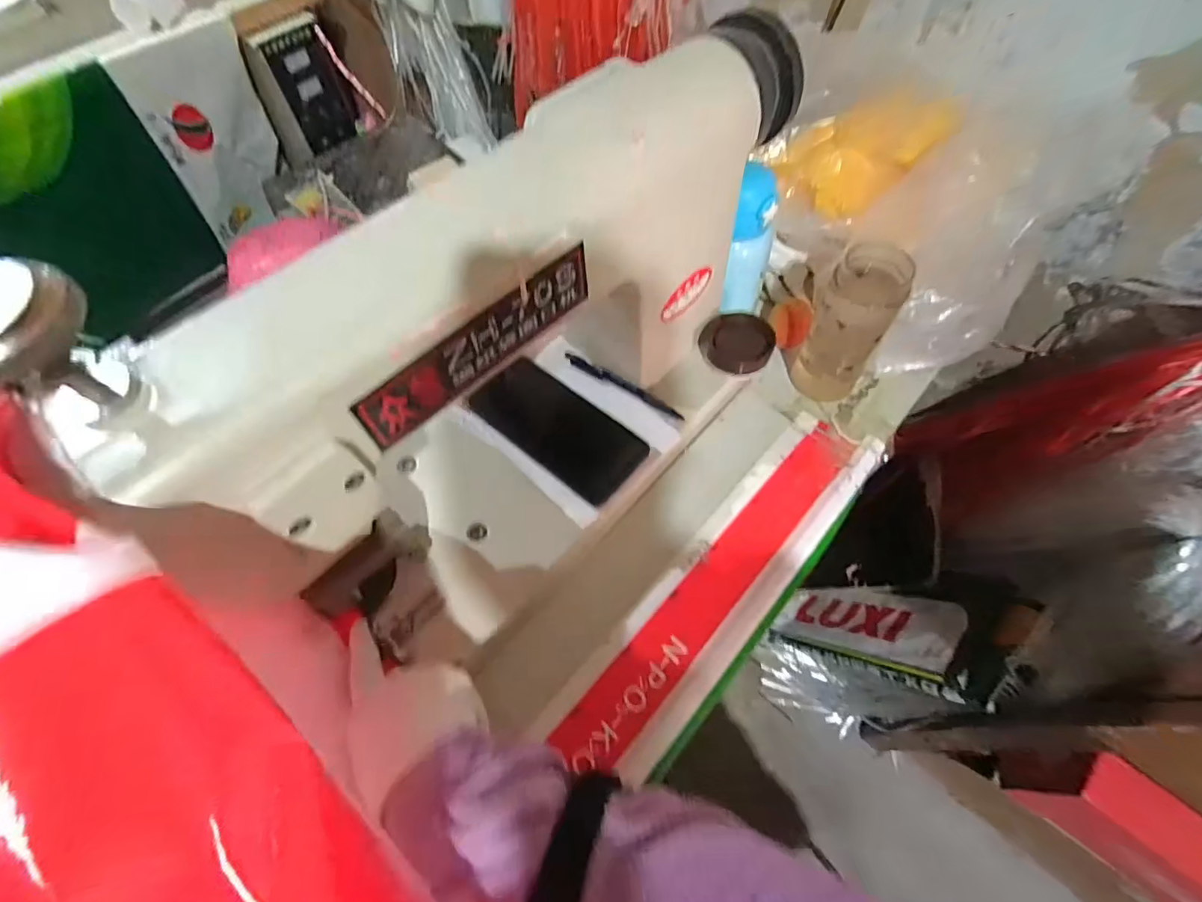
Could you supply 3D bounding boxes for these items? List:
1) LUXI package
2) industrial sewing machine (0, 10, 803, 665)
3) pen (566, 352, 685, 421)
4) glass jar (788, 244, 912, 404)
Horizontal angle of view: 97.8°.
[{"bbox_3d":[0.464,0.309,0.930,0.148,0.418,0.049,-42,101,-19],"label":"LUXI package"},{"bbox_3d":[-0.031,-0.086,0.384,0.170,0.265,0.501,38,69,22],"label":"industrial sewing machine"},{"bbox_3d":[0.020,-0.064,0.514,0.135,0.010,0.011,32,66,19],"label":"pen"},{"bbox_3d":[0.243,-0.121,0.517,0.069,0.160,0.058,28,65,17],"label":"glass jar"}]

